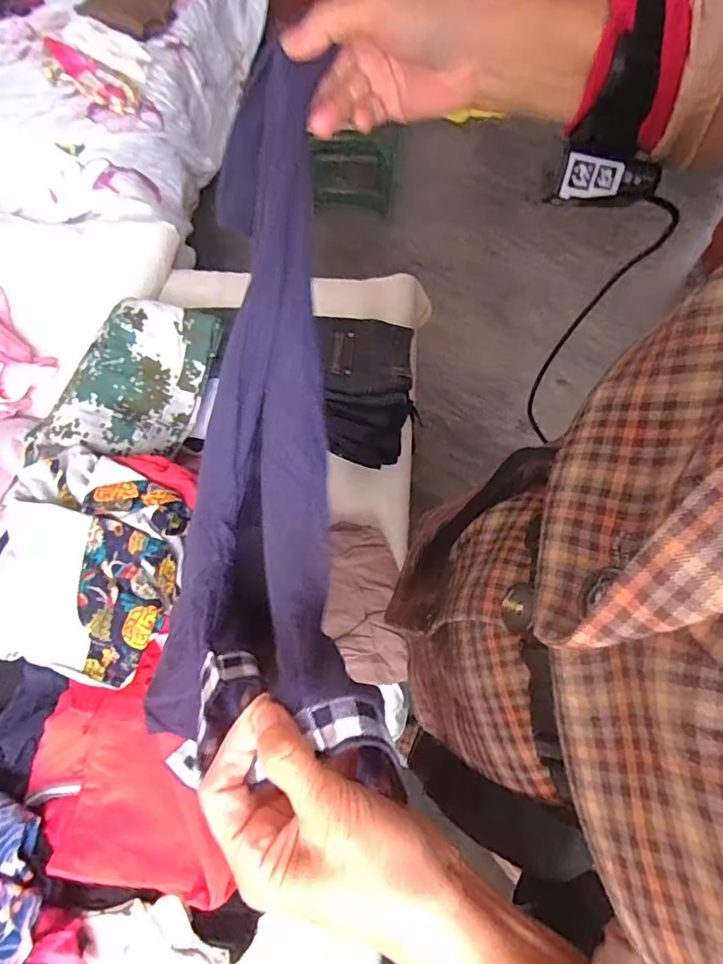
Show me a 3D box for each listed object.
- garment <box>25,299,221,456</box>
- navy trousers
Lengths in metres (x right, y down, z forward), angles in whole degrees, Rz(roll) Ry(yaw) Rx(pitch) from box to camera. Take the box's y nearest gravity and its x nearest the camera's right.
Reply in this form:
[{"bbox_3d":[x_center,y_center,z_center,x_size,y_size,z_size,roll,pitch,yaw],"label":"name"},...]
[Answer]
[{"bbox_3d":[-0.351,-0.155,0.798,0.234,0.064,0.250,17,64,7],"label":"garment"},{"bbox_3d":[-0.064,-0.032,0.340,0.116,0.209,0.357,-3,63,-3],"label":"navy trousers"}]

